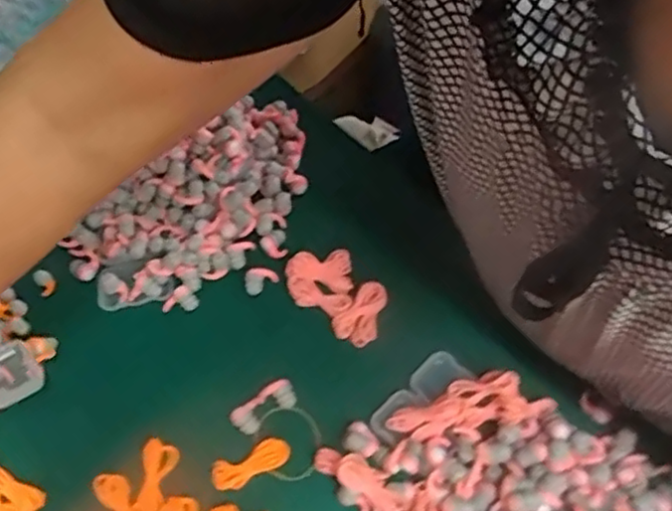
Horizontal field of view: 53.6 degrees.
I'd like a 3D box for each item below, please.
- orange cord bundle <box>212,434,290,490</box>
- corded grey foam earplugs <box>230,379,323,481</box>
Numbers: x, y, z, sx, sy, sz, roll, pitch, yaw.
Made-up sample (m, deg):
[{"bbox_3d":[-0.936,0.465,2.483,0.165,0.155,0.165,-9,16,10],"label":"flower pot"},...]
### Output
[{"bbox_3d":[-0.056,0.137,0.439,0.054,0.006,0.020,-28,62,4],"label":"orange cord bundle"},{"bbox_3d":[-0.037,0.121,0.455,0.047,0.016,0.063,-32,64,-16],"label":"corded grey foam earplugs"}]

